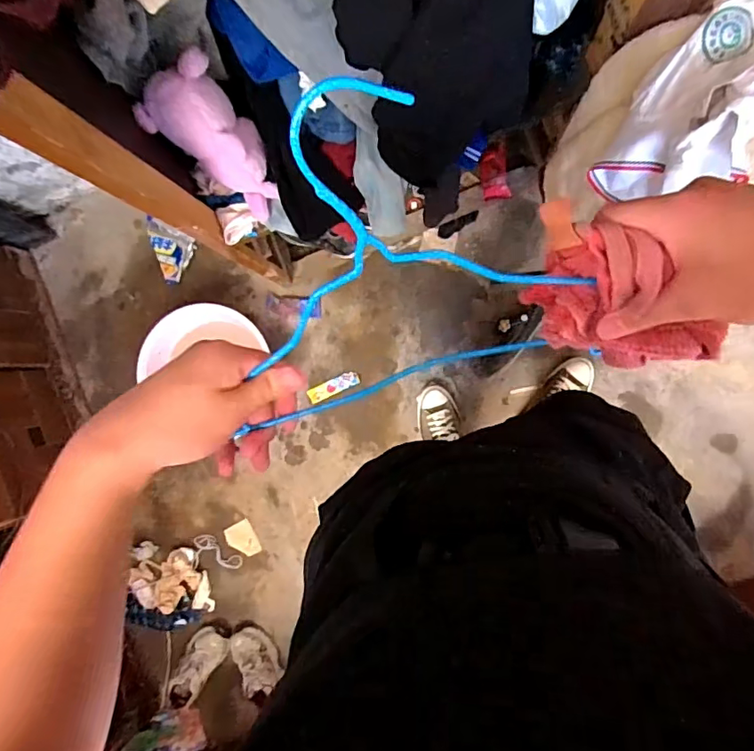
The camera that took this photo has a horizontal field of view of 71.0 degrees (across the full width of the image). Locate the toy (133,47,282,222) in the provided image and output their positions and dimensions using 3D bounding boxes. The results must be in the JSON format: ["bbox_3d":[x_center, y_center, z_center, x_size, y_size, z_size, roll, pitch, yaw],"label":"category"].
[{"bbox_3d":[-0.258,-0.378,0.881,0.136,0.272,0.071,-40,44,4],"label":"toy"}]

